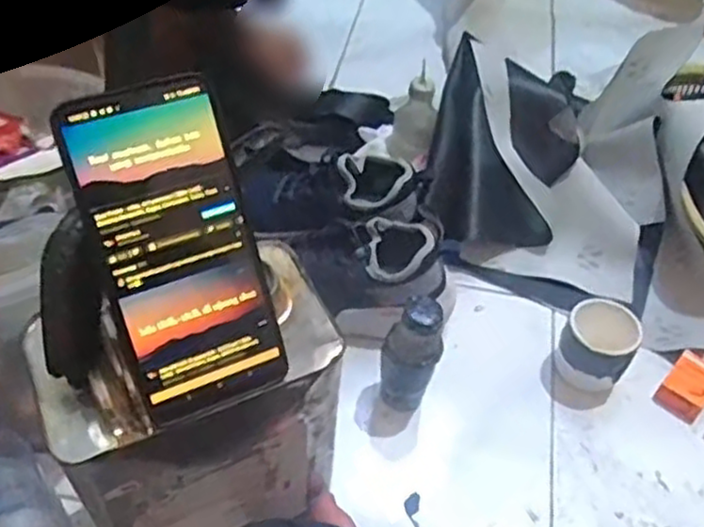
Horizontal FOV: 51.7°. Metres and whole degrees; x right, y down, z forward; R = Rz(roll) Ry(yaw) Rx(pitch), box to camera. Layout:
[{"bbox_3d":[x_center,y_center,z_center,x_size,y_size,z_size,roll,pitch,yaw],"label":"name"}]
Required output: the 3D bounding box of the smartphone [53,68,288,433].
[{"bbox_3d":[-0.087,-0.005,0.369,0.077,0.168,0.008,-21,17,-22],"label":"smartphone"}]

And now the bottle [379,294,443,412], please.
[{"bbox_3d":[0.050,0.081,0.625,0.048,0.118,0.042,16,49,9],"label":"bottle"}]

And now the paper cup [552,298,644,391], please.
[{"bbox_3d":[0.226,0.078,0.673,0.066,0.068,0.065,28,52,19],"label":"paper cup"}]

